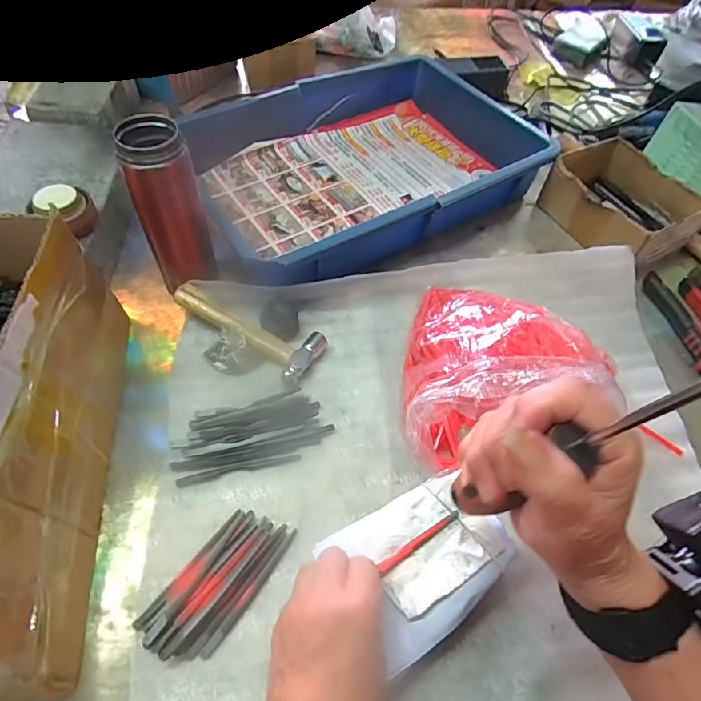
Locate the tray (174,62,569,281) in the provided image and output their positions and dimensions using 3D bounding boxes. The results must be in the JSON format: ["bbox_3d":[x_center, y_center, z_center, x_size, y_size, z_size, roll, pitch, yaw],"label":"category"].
[{"bbox_3d":[0.018,-0.251,0.621,0.423,0.072,0.315,-22,59,-19],"label":"tray"}]

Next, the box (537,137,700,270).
[{"bbox_3d":[0.339,-0.189,0.608,0.127,0.065,0.174,-20,59,-18],"label":"box"}]

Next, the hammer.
[{"bbox_3d":[-0.100,-0.029,0.478,0.152,0.027,0.059,32,58,17],"label":"hammer"}]

